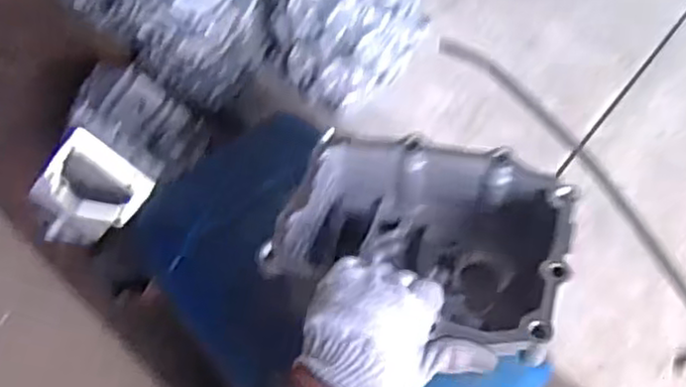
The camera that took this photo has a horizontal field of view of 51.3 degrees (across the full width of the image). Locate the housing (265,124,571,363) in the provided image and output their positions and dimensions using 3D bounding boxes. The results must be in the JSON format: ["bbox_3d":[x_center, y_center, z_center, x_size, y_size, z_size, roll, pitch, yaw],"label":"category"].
[{"bbox_3d":[0.068,0.043,0.628,0.223,0.143,0.167,20,66,10],"label":"housing"}]

